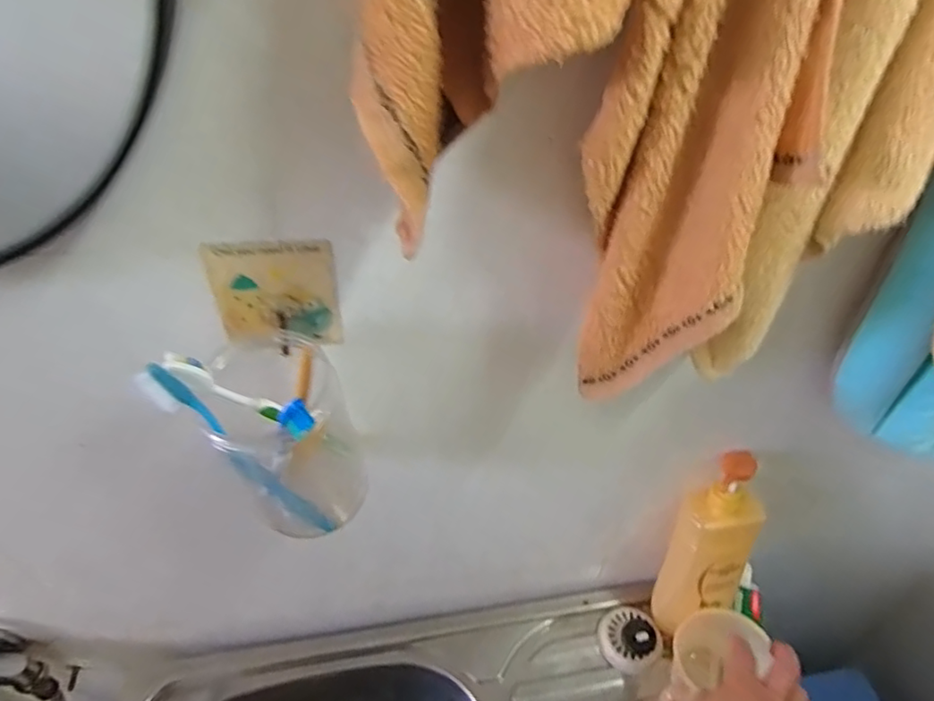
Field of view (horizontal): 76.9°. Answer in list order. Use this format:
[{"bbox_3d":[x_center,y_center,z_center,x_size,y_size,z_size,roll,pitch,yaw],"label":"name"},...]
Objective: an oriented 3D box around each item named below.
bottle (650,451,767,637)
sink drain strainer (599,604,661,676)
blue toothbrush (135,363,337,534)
[{"bbox_3d":[0.256,0.213,0.628,0.074,0.242,0.082,-11,45,-14],"label":"bottle"},{"bbox_3d":[0.190,0.329,0.687,0.069,0.049,0.073,1,43,-1],"label":"sink drain strainer"},{"bbox_3d":[-0.133,0.068,0.362,0.023,0.163,0.017,-16,37,25],"label":"blue toothbrush"}]

